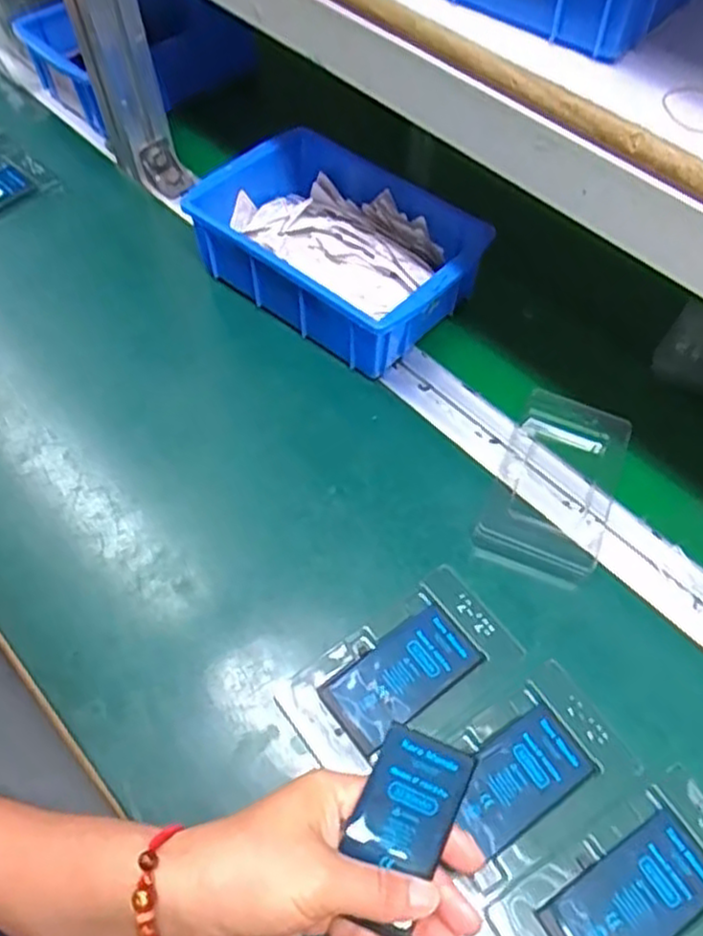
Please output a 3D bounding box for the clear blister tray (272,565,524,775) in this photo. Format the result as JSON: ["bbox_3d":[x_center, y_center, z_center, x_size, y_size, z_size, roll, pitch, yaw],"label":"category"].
[{"bbox_3d":[0.027,0.116,0.415,0.128,0.007,0.066,-32,63,-15],"label":"clear blister tray"}]

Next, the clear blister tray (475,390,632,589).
[{"bbox_3d":[0.134,0.008,0.475,0.071,0.011,0.134,20,62,14],"label":"clear blister tray"}]

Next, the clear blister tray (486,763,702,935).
[{"bbox_3d":[0.137,0.211,0.355,0.125,0.005,0.071,-30,62,-14],"label":"clear blister tray"}]

